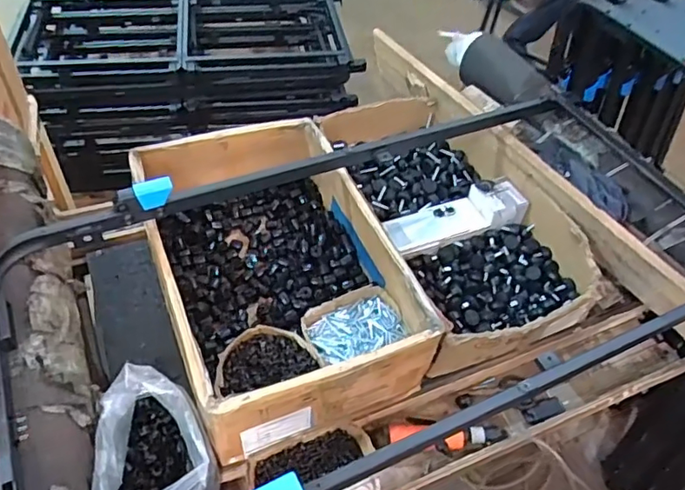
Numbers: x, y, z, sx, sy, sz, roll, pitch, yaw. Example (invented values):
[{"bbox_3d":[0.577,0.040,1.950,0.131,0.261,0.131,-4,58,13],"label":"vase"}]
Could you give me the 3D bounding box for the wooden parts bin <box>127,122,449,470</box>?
[{"bbox_3d":[-0.114,0.024,0.925,0.359,0.150,0.536,-17,53,-19],"label":"wooden parts bin"}]

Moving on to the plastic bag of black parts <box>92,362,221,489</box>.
[{"bbox_3d":[-0.252,0.272,0.723,0.140,0.141,0.177,-25,56,-24],"label":"plastic bag of black parts"}]

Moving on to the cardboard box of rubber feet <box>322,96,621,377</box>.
[{"bbox_3d":[0.217,-0.072,1.073,0.347,0.111,0.607,-14,52,-17],"label":"cardboard box of rubber feet"}]

